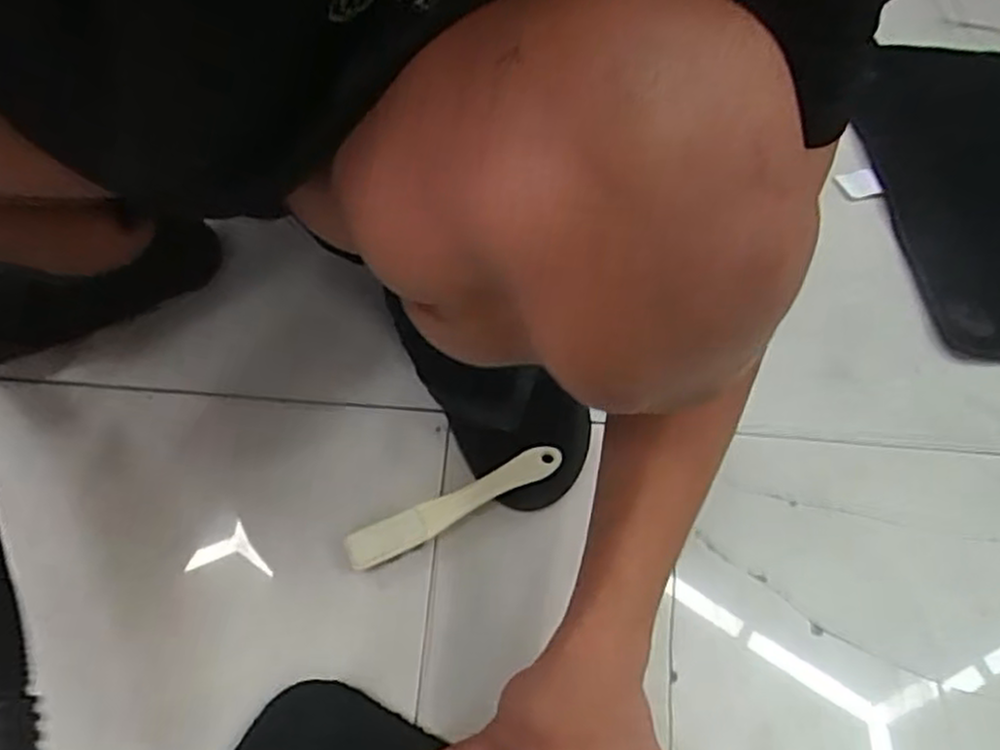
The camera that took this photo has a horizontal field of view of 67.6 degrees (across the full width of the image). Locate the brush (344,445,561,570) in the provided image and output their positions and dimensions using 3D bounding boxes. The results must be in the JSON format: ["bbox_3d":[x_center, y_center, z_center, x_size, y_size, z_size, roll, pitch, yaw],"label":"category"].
[{"bbox_3d":[-0.033,0.097,0.545,0.162,0.044,0.026,-23,59,-18],"label":"brush"}]

